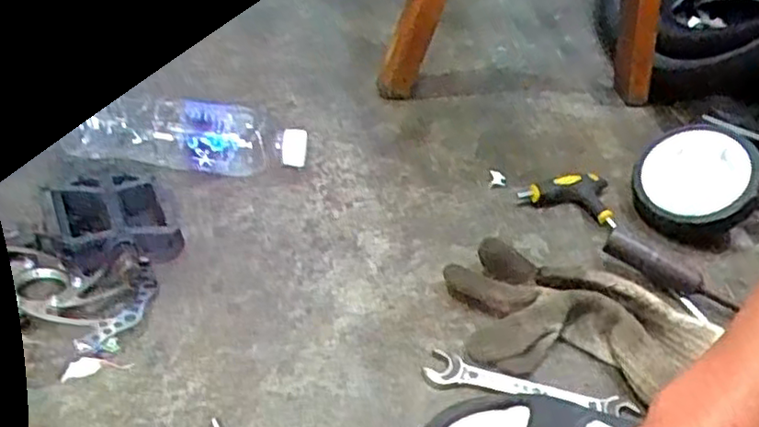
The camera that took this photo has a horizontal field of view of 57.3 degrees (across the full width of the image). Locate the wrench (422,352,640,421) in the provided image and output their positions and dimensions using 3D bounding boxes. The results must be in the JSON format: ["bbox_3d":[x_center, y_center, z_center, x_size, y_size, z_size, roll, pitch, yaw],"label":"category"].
[{"bbox_3d":[0.107,0.124,0.490,0.146,0.005,0.025,13,41,6],"label":"wrench"}]

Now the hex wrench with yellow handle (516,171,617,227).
[{"bbox_3d":[0.180,-0.019,0.653,0.086,0.024,0.052,18,42,12],"label":"hex wrench with yellow handle"}]

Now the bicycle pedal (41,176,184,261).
[{"bbox_3d":[-0.203,0.005,0.547,0.075,0.033,0.085,-17,46,-26],"label":"bicycle pedal"}]

